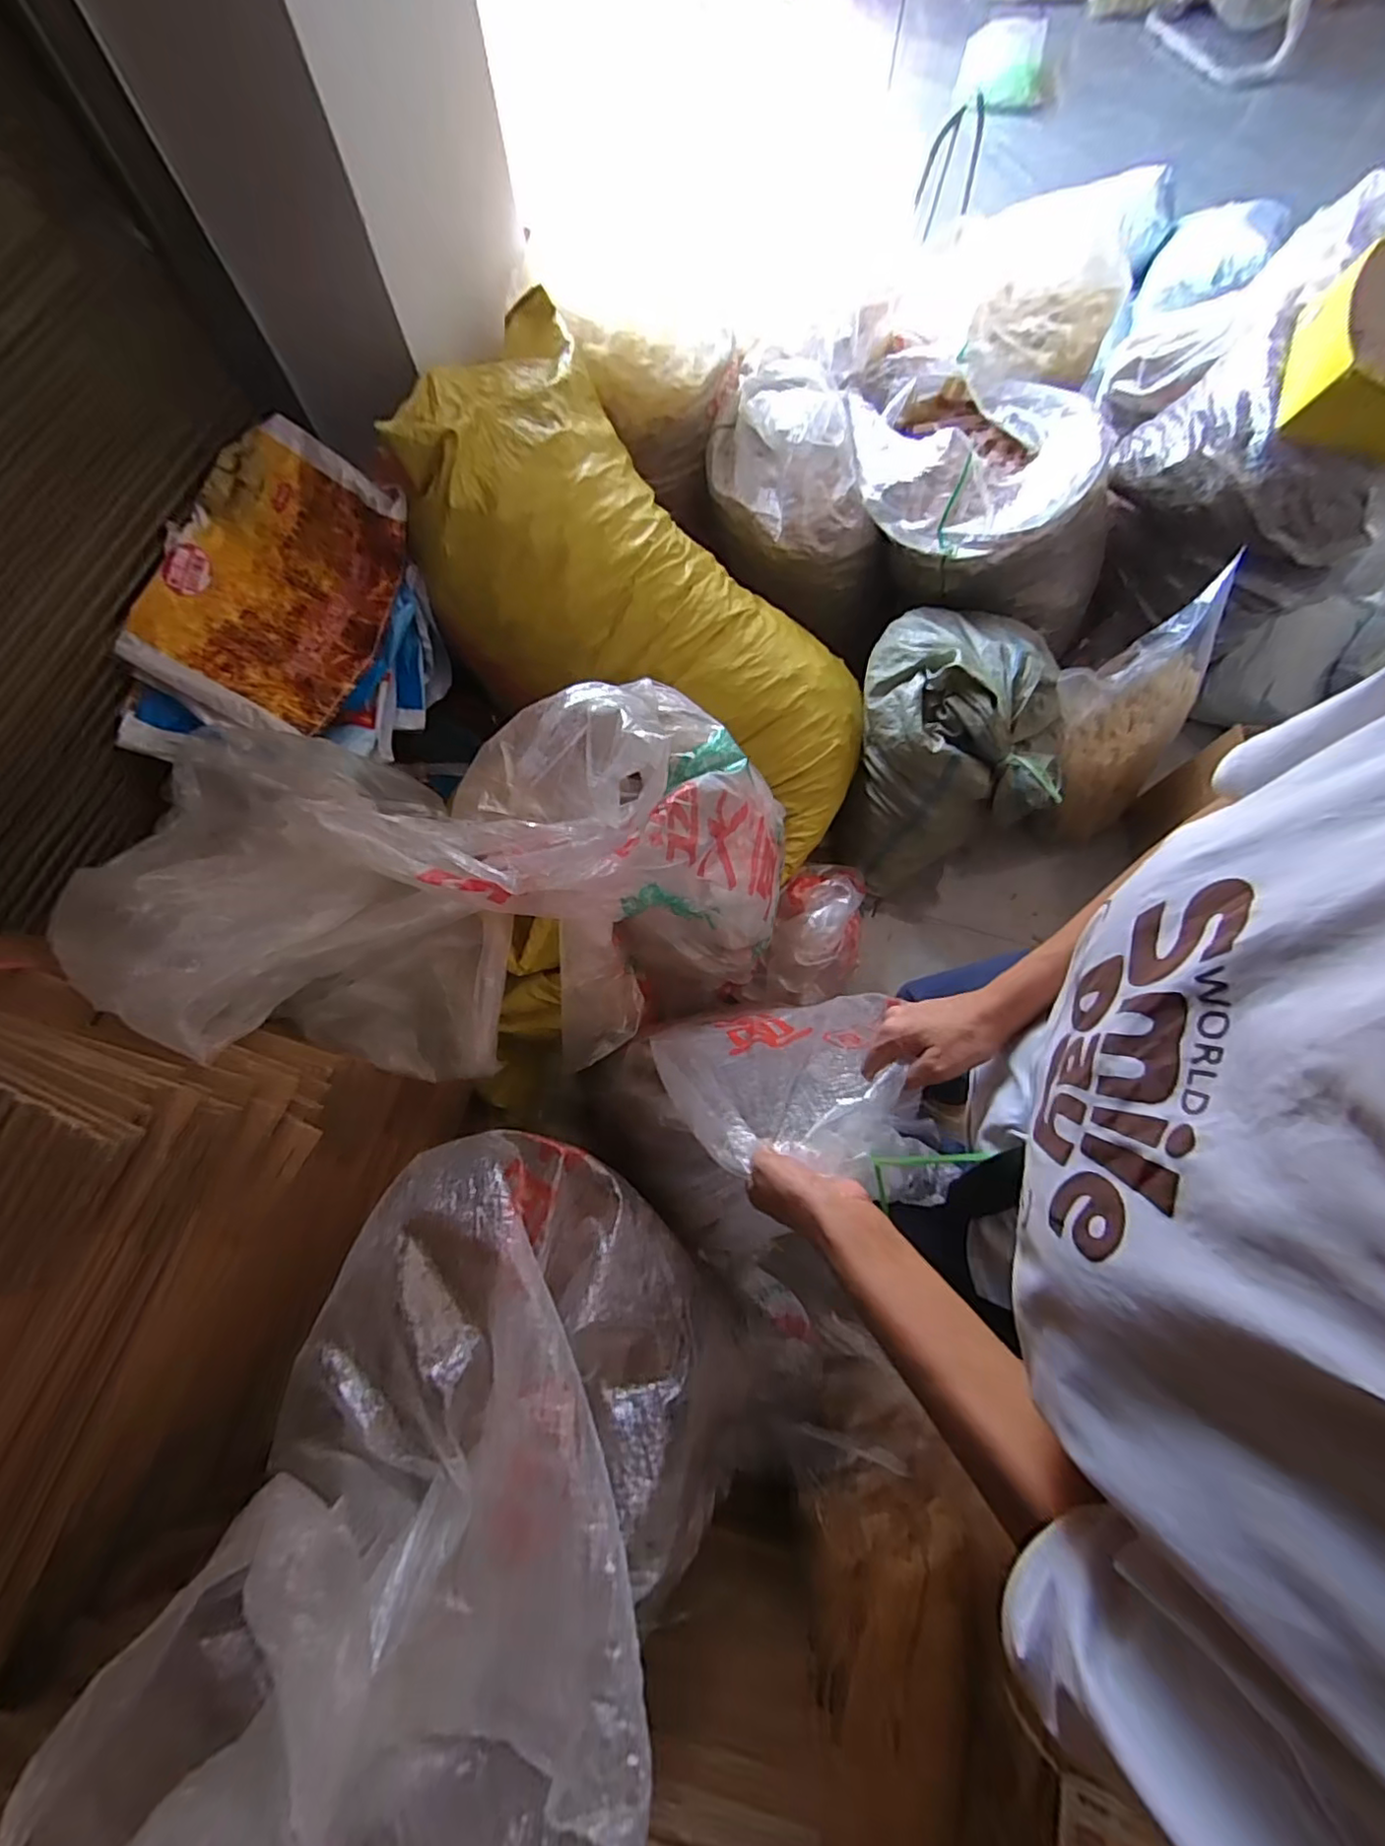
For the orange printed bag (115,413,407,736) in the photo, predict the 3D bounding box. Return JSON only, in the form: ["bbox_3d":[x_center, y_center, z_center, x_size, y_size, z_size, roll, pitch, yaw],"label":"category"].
[{"bbox_3d":[-0.630,-0.511,0.951,0.302,0.137,0.410,26,74,8],"label":"orange printed bag"}]

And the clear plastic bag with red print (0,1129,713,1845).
[{"bbox_3d":[-0.171,0.402,0.493,0.391,0.359,0.390,22,74,7],"label":"clear plastic bag with red print"}]

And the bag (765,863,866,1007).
[{"bbox_3d":[0.250,0.002,1.234,0.180,0.120,0.285,10,73,3],"label":"bag"}]

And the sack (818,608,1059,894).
[{"bbox_3d":[0.506,-0.335,1.266,0.377,0.400,0.472,14,73,4],"label":"sack"}]

